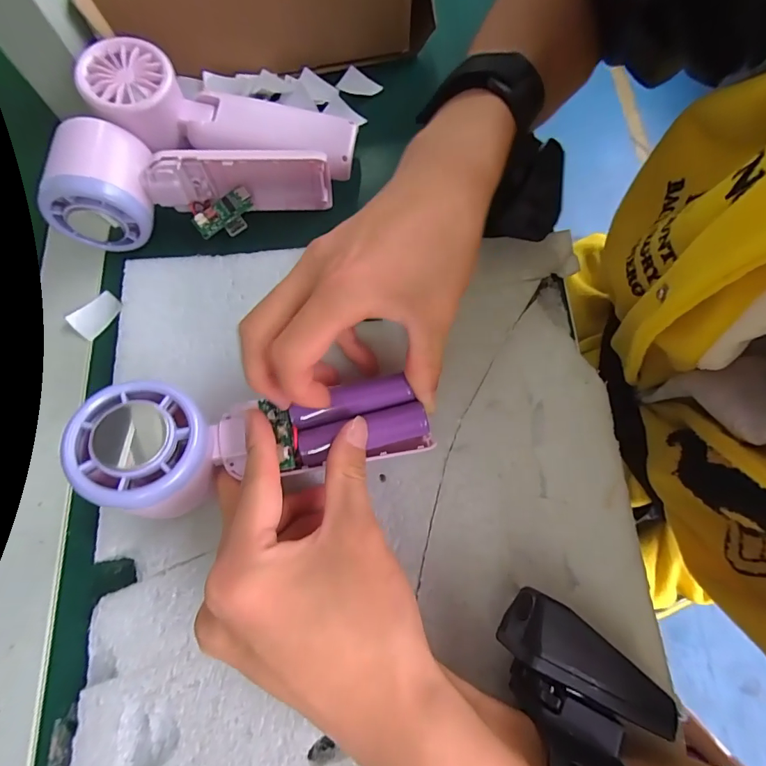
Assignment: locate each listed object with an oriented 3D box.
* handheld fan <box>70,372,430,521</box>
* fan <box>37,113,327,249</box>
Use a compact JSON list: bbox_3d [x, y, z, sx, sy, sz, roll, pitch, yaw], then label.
[{"bbox_3d":[-0.058,0.027,0.208,0.158,0.034,0.056,-5,72,-15],"label":"handheld fan"},{"bbox_3d":[-0.115,-0.123,0.255,0.162,0.048,0.058,-2,73,-1],"label":"fan"}]

